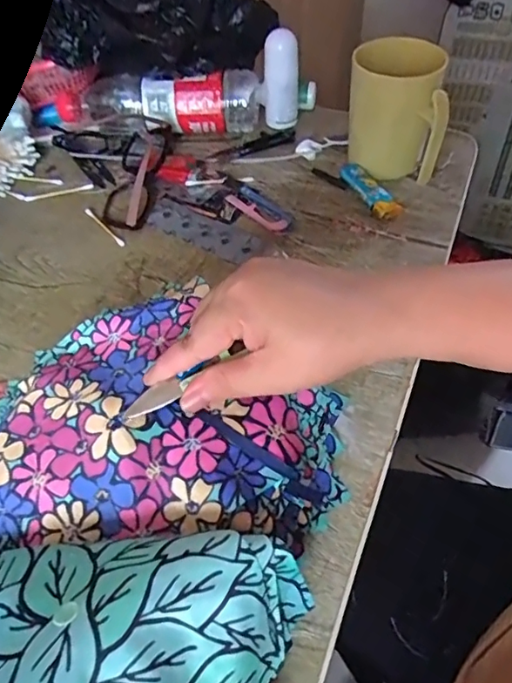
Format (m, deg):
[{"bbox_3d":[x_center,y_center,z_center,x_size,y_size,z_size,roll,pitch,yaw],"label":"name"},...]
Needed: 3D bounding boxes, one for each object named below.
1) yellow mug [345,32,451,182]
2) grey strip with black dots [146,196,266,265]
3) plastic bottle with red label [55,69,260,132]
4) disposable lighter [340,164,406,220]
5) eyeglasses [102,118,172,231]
[{"bbox_3d":[0.136,-0.221,0.512,0.092,0.104,0.090,10,53,12],"label":"yellow mug"},{"bbox_3d":[-0.051,-0.104,0.495,0.122,0.004,0.038,28,66,20],"label":"grey strip with black dots"},{"bbox_3d":[-0.111,-0.266,0.582,0.222,0.063,0.059,0,52,3],"label":"plastic bottle with red label"},{"bbox_3d":[0.108,-0.151,0.516,0.027,0.014,0.093,-24,55,-15],"label":"disposable lighter"},{"bbox_3d":[-0.123,-0.173,0.532,0.051,0.032,0.149,4,52,7],"label":"eyeglasses"}]

